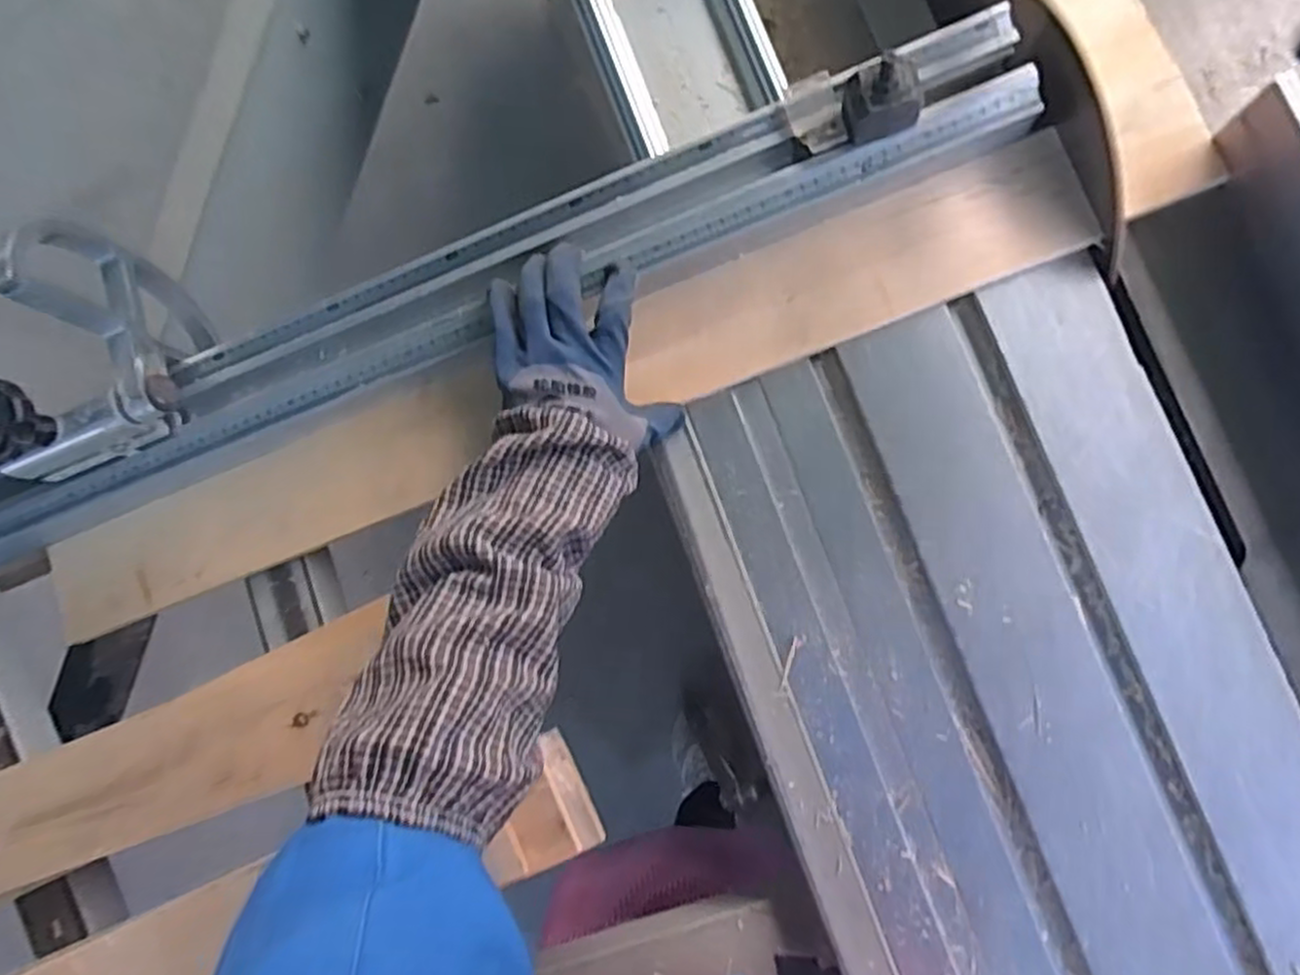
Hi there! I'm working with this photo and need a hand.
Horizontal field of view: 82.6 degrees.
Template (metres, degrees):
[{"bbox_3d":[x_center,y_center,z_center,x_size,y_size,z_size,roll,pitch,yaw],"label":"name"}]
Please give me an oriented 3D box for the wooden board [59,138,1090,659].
[{"bbox_3d":[-0.100,-0.058,0.578,0.862,0.033,0.084,-21,84,7],"label":"wooden board"}]

